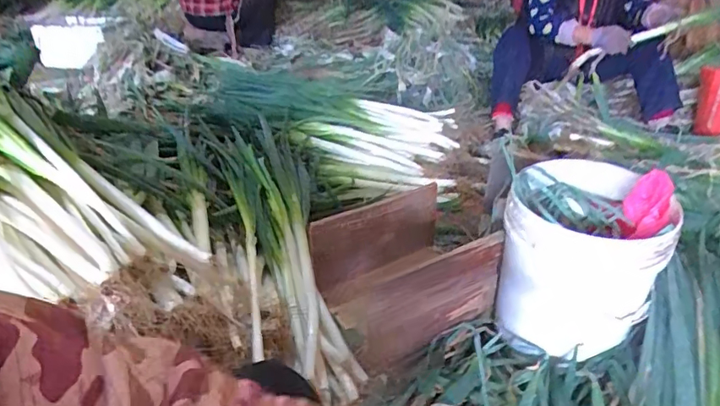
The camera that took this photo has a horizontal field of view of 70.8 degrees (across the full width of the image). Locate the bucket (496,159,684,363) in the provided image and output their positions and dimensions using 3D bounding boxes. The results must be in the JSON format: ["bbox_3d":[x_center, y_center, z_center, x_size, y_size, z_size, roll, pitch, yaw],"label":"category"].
[{"bbox_3d":[0.426,0.100,1.011,0.266,0.281,0.267,0,31,0],"label":"bucket"}]

